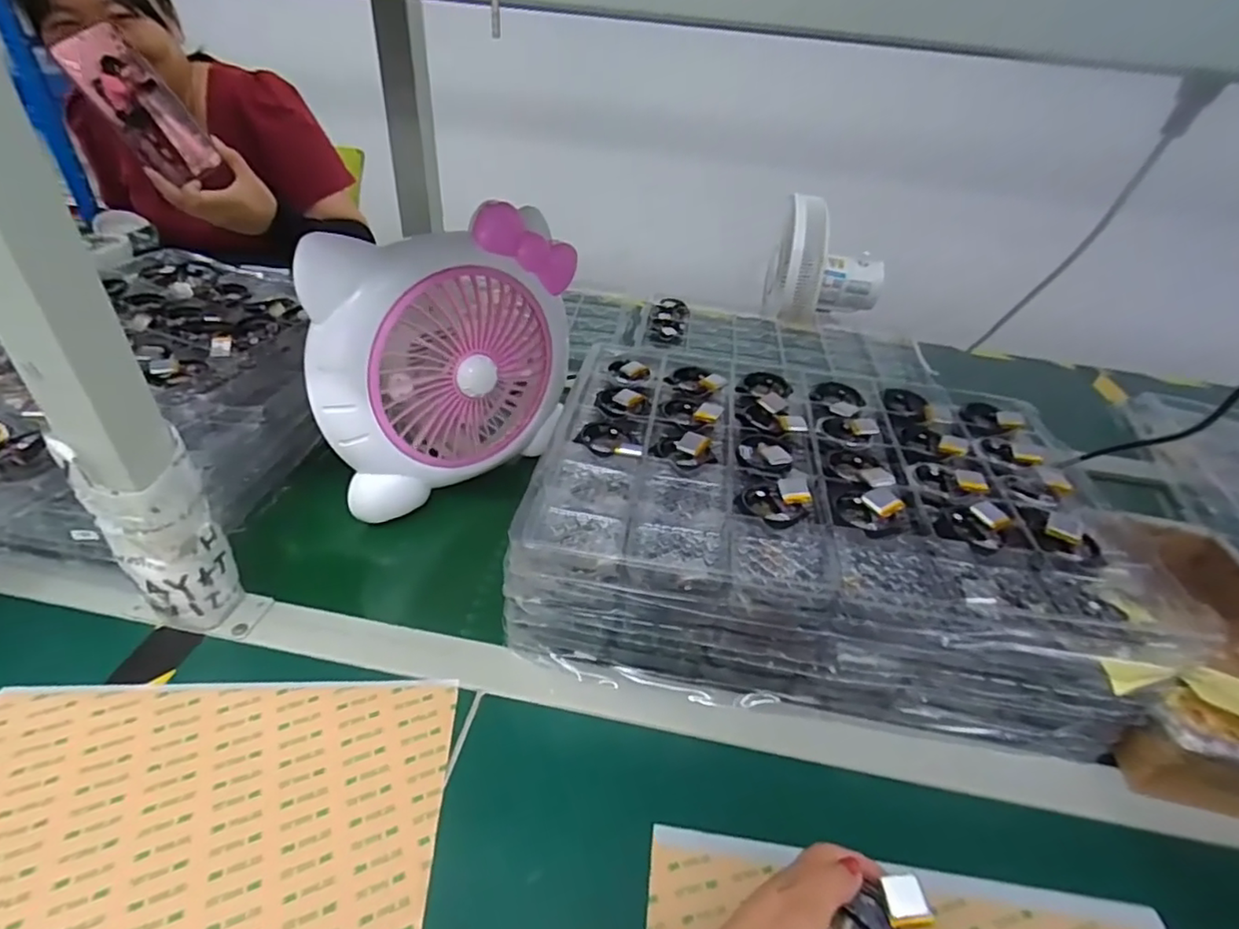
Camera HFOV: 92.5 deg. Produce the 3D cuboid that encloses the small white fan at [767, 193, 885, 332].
[{"bbox_3d":[0.394,-0.368,1.107,0.210,0.200,0.211,16,38,12],"label":"small white fan"}]

